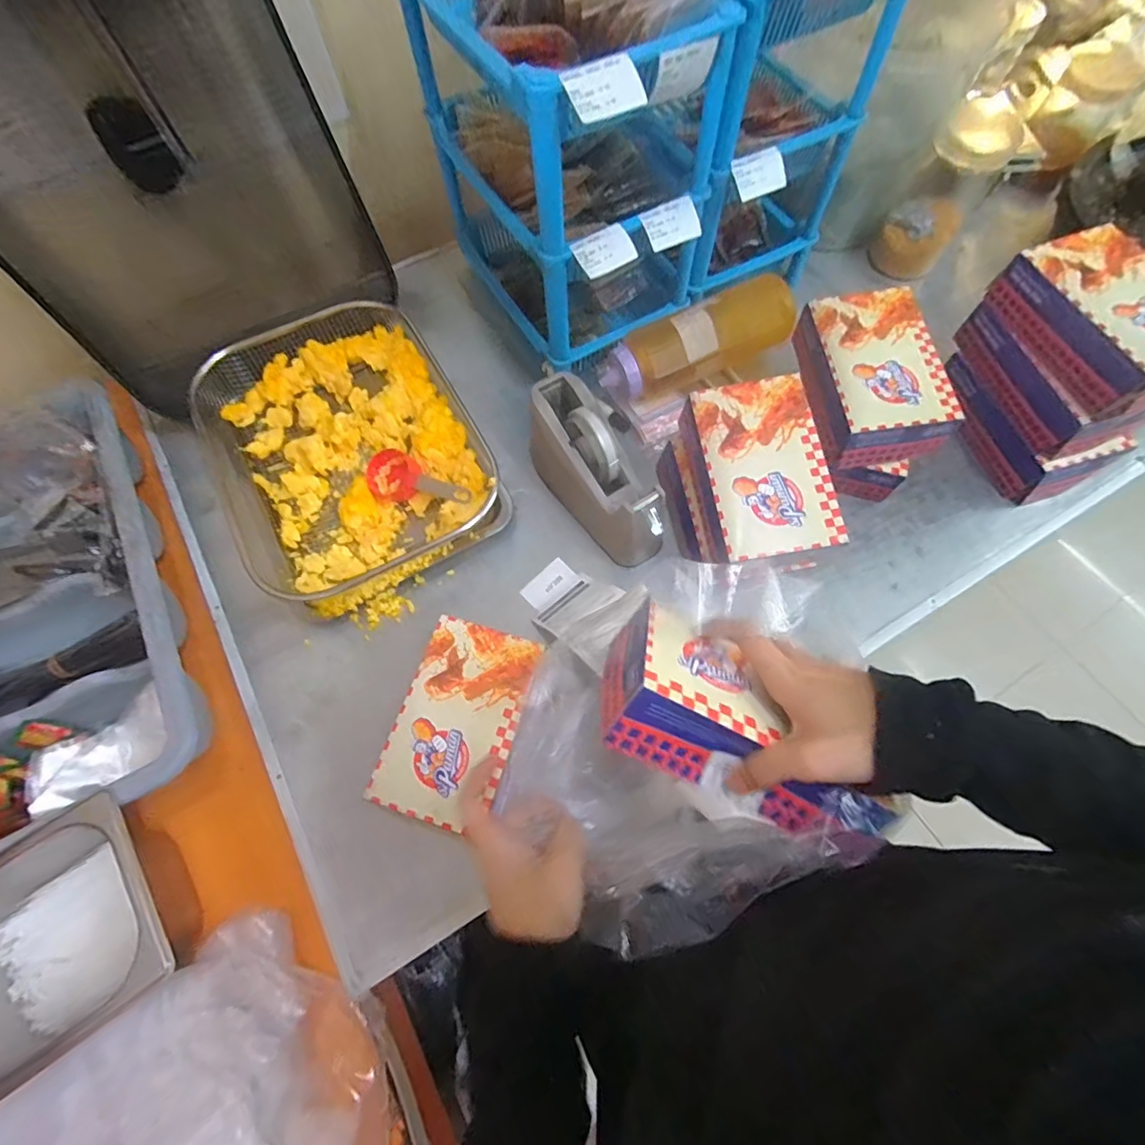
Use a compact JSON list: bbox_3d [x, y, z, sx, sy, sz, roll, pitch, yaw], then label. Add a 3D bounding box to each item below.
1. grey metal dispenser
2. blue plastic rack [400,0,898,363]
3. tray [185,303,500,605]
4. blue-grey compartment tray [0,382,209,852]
[{"bbox_3d":[0.028,-0.111,0.593,0.078,0.111,0.203,-35,70,-12],"label":"grey metal dispenser"},{"bbox_3d":[0.074,-0.497,0.610,0.389,0.336,0.320,-29,69,-10],"label":"blue plastic rack"},{"bbox_3d":[-0.273,-0.143,0.639,0.292,0.065,0.356,-28,69,-9],"label":"tray"},{"bbox_3d":[-0.564,0.049,0.566,0.284,0.101,0.472,-27,69,-9],"label":"blue-grey compartment tray"}]

